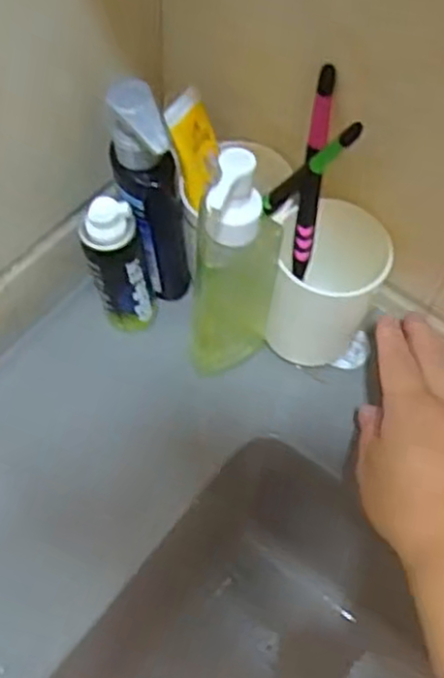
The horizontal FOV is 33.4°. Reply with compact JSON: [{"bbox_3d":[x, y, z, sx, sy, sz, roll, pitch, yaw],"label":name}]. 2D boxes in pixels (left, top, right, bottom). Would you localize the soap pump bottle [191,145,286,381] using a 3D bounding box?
[{"bbox_3d":[0.008,-0.027,0.411,0.043,0.190,0.034,10,61,1],"label":"soap pump bottle"}]

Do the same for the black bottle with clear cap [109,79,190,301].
[{"bbox_3d":[-0.037,-0.072,0.417,0.041,0.163,0.031,-13,63,-11],"label":"black bottle with clear cap"}]

